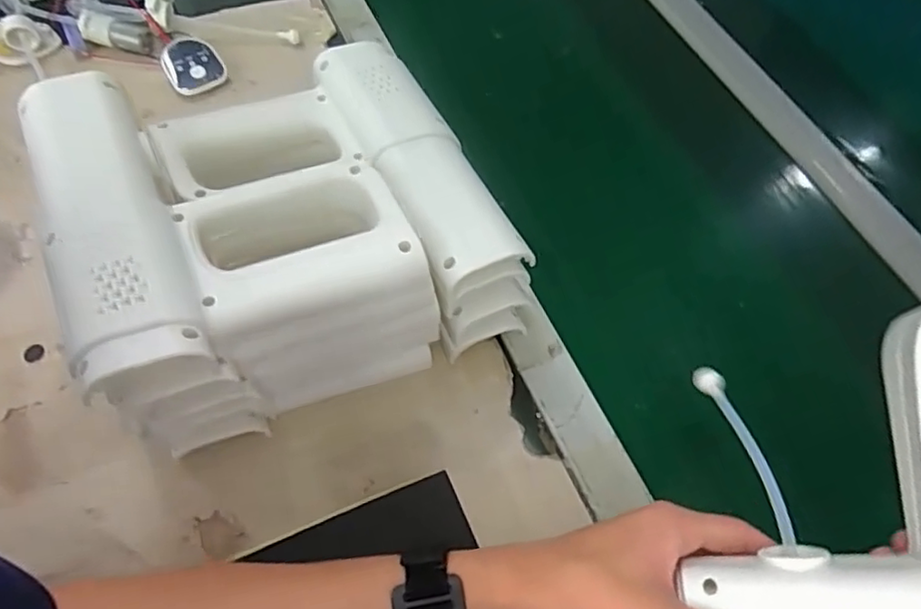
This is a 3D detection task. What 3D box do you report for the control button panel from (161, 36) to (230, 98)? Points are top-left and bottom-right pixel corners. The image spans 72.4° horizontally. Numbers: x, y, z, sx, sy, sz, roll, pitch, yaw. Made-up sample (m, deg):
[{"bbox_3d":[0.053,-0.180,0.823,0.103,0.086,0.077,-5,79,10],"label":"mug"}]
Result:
[{"bbox_3d":[-0.250,-0.224,0.585,0.050,0.016,0.059,-35,79,1],"label":"control button panel"}]

